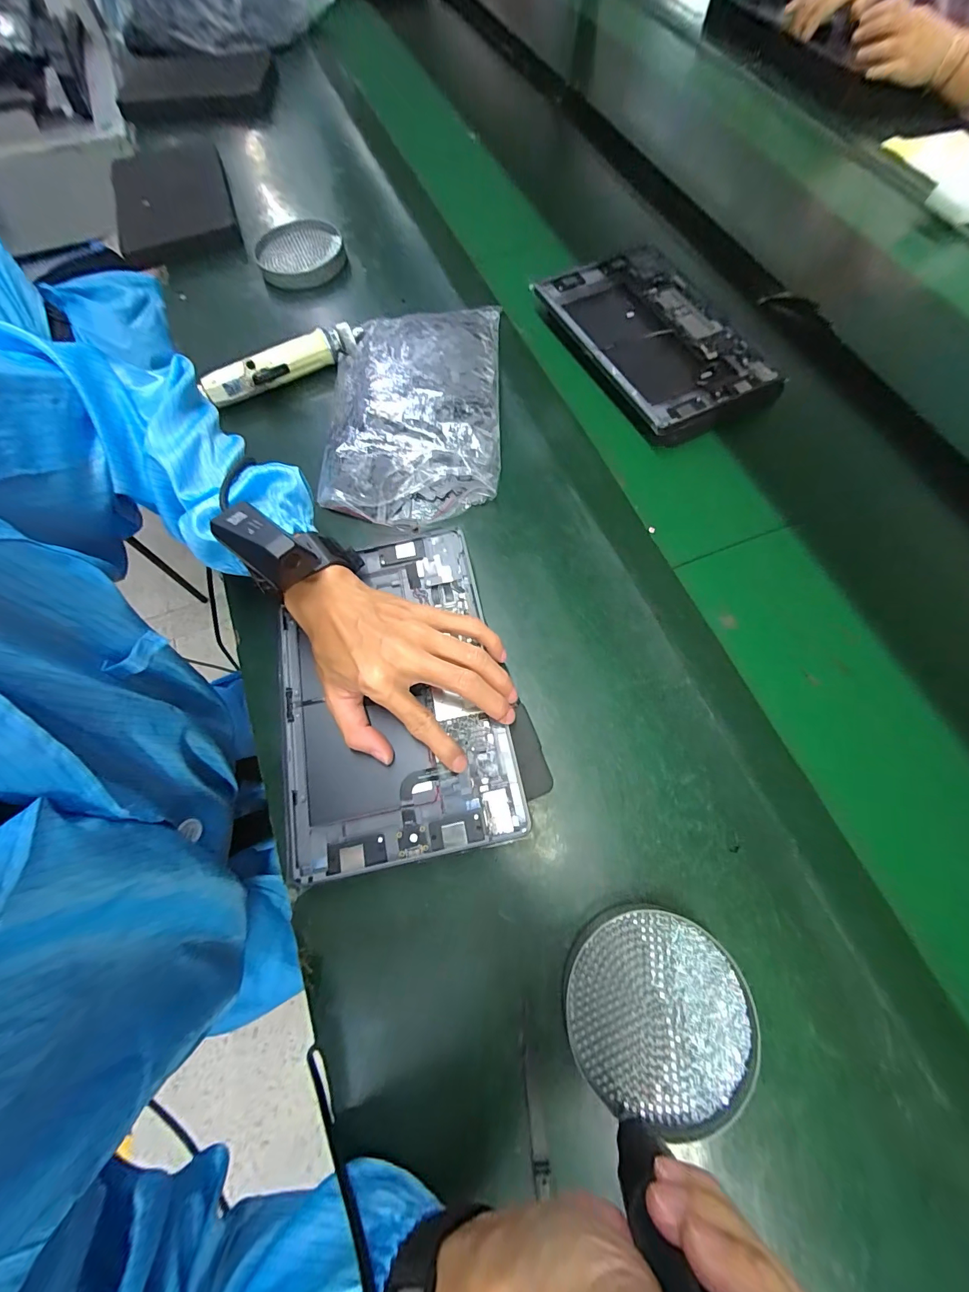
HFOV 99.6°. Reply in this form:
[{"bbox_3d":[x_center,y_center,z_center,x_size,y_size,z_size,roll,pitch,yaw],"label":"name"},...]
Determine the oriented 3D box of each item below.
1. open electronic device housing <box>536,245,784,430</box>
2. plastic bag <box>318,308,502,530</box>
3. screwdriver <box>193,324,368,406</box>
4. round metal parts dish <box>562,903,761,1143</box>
[{"bbox_3d":[0.188,-0.351,0.468,0.174,0.034,0.257,-27,73,-10],"label":"open electronic device housing"},{"bbox_3d":[-0.071,-0.245,0.422,0.171,0.035,0.249,1,70,-1],"label":"plastic bag"},{"bbox_3d":[-0.215,-0.306,0.442,0.171,0.025,0.029,-25,72,-9],"label":"screwdriver"},{"bbox_3d":[0.110,0.232,0.260,0.111,0.013,0.110,0,70,-1],"label":"round metal parts dish"}]

